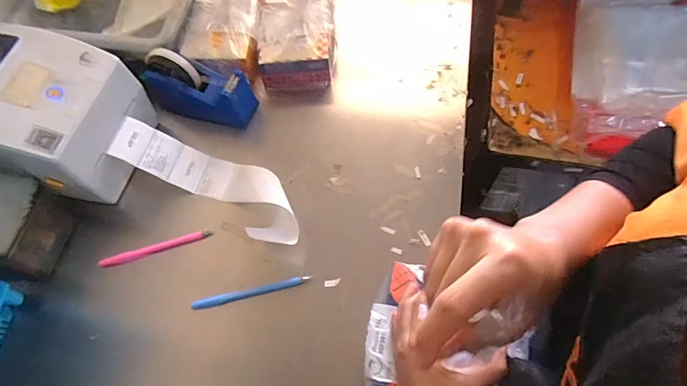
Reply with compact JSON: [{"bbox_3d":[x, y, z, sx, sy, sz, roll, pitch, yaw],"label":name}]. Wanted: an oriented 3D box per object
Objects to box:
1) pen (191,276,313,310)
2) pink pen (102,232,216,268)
[{"bbox_3d":[-0.118,0.129,0.542,0.153,0.009,0.010,-13,64,-4],"label":"pen"},{"bbox_3d":[-0.263,0.079,0.590,0.157,0.014,0.016,-16,65,-5],"label":"pink pen"}]

